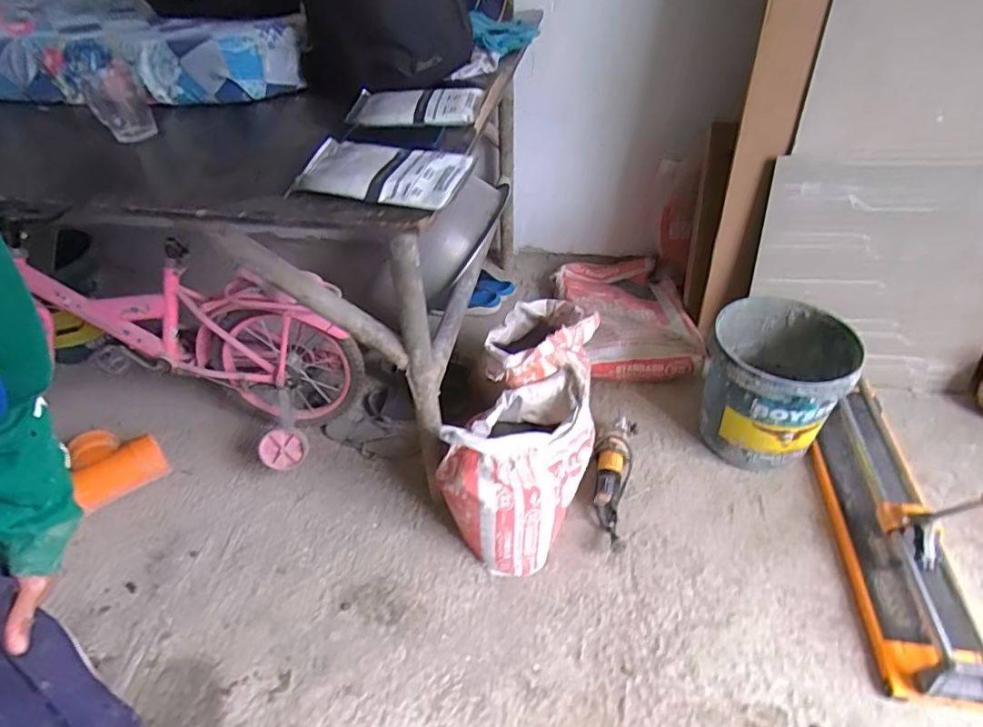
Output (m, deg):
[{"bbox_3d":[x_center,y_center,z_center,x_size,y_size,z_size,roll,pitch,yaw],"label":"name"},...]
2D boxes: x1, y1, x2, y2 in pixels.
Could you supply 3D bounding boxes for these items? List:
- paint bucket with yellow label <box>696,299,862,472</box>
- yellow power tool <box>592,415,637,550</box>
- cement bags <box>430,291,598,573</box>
[{"bbox_3d":[0.694,0.060,1.408,0.293,0.327,0.318,-1,41,1],"label":"paint bucket with yellow label"},{"bbox_3d":[0.291,0.283,1.352,0.087,0.078,0.347,9,42,12],"label":"yellow power tool"},{"bbox_3d":[0.072,0.112,1.257,0.297,0.331,0.606,10,56,14],"label":"cement bags"}]

